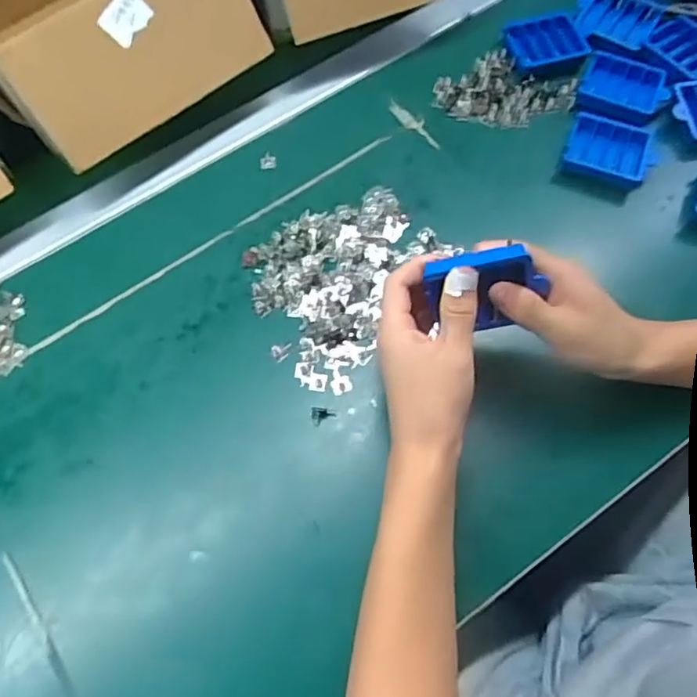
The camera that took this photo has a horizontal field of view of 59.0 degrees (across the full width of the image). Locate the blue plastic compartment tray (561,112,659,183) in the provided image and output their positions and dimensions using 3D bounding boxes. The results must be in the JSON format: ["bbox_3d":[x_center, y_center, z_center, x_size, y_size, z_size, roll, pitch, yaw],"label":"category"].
[{"bbox_3d":[0.243,-0.183,0.571,0.082,0.018,0.062,16,69,8],"label":"blue plastic compartment tray"}]

